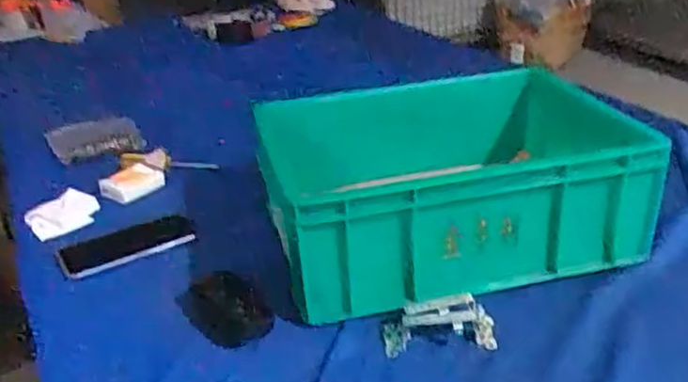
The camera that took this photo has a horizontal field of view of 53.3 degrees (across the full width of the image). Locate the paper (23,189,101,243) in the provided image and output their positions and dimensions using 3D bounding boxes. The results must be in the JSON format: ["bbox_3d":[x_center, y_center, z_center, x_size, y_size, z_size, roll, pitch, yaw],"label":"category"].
[{"bbox_3d":[-0.380,0.034,0.929,0.062,0.013,0.092,42,50,8],"label":"paper"}]

